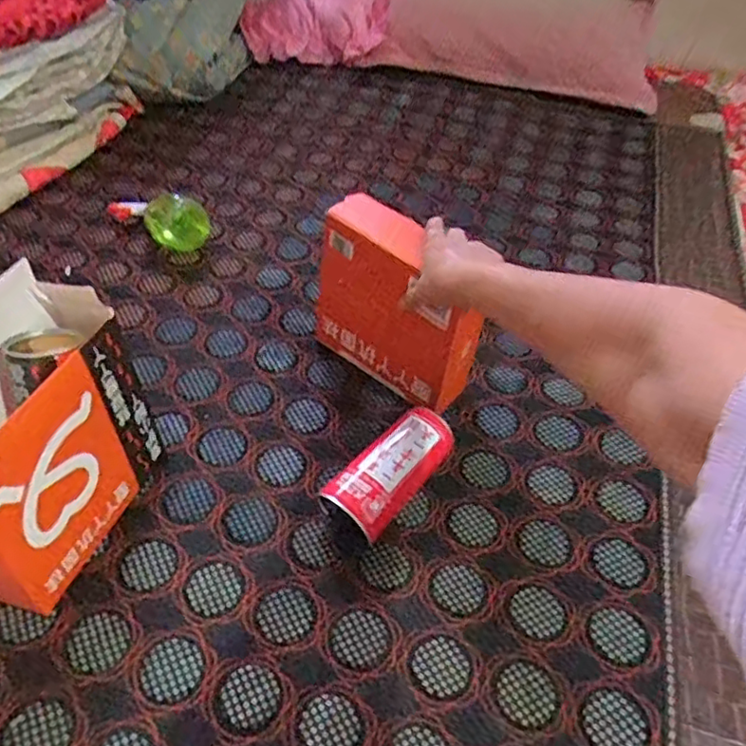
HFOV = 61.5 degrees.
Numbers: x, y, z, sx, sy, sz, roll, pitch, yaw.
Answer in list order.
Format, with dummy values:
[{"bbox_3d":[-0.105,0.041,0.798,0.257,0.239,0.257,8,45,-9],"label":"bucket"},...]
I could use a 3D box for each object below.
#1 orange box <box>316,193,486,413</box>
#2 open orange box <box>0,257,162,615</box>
[{"bbox_3d":[0.032,-0.078,0.725,0.214,0.212,0.065,35,53,25],"label":"orange box"},{"bbox_3d":[-0.294,0.065,0.548,0.098,0.227,0.213,15,47,9],"label":"open orange box"}]

